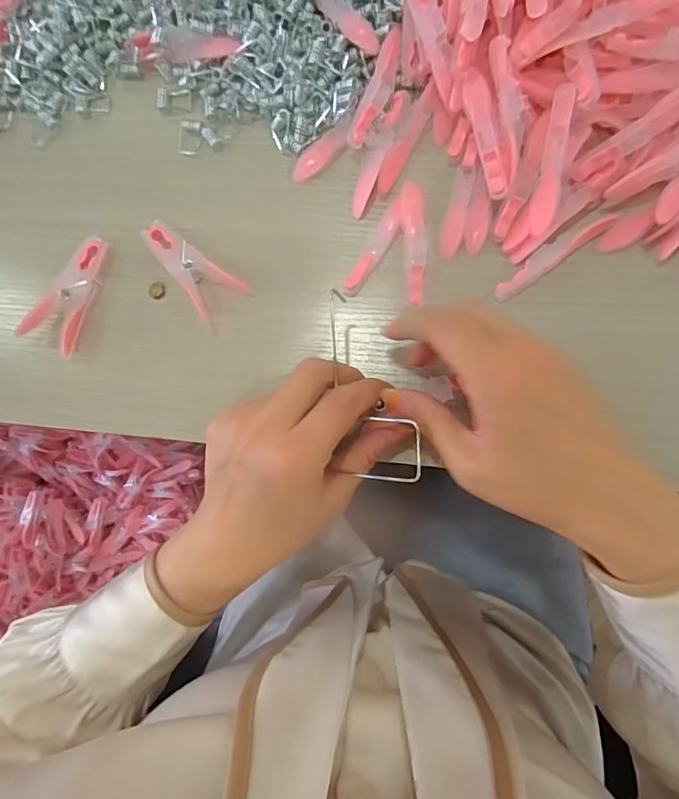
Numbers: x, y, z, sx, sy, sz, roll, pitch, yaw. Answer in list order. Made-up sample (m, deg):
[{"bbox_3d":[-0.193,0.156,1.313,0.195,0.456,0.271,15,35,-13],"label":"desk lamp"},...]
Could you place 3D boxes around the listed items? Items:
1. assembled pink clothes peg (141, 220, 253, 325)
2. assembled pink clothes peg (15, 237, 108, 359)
[{"bbox_3d":[-0.094,-0.088,0.307,0.034,0.014,0.073,-40,82,1],"label":"assembled pink clothes peg"},{"bbox_3d":[-0.173,-0.068,0.316,0.036,0.015,0.077,30,88,8],"label":"assembled pink clothes peg"}]

